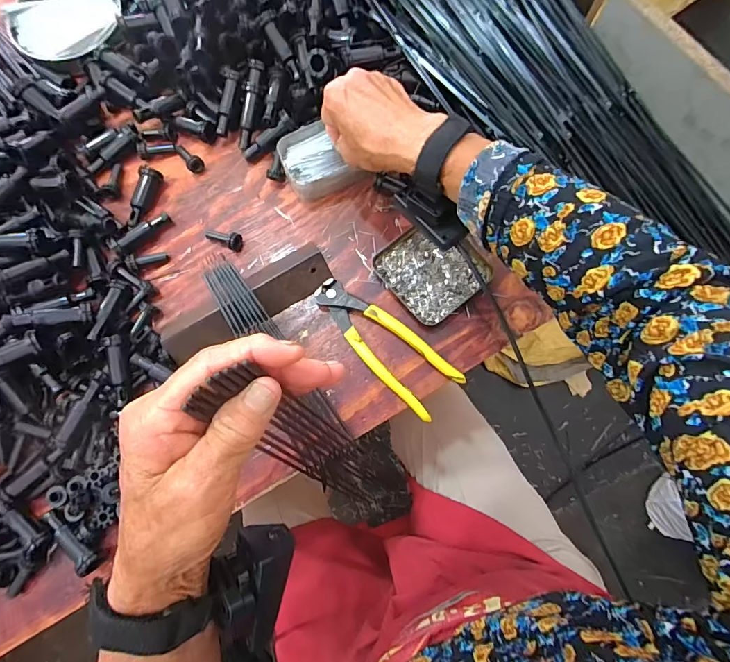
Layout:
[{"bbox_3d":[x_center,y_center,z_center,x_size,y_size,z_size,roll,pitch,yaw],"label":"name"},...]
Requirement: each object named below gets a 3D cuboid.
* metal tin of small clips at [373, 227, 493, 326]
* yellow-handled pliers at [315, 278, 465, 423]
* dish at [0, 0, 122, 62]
[{"bbox_3d":[0.072,-0.066,0.425,0.101,0.010,0.098,-36,79,-6],"label":"metal tin of small clips"},{"bbox_3d":[0.015,0.012,0.401,0.165,0.011,0.055,41,81,10],"label":"yellow-handled pliers"},{"bbox_3d":[-0.357,-0.373,0.490,0.132,0.024,0.117,-6,77,0],"label":"dish"}]

